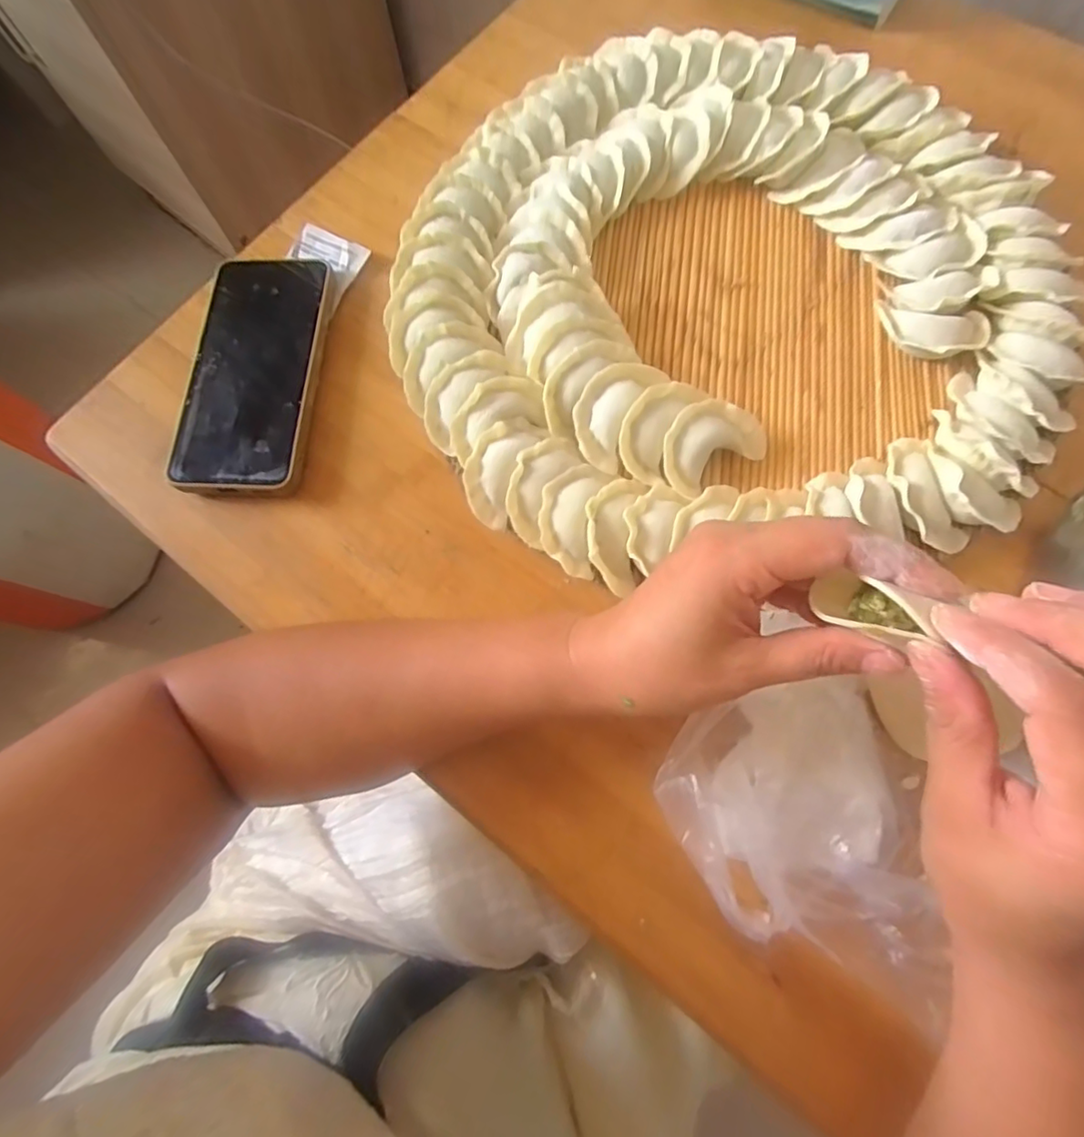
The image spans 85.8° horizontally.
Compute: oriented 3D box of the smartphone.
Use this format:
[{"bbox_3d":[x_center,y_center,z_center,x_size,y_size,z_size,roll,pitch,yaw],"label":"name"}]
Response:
[{"bbox_3d":[-0.181,-0.130,0.369,0.081,0.017,0.173,1,74,2],"label":"smartphone"}]

